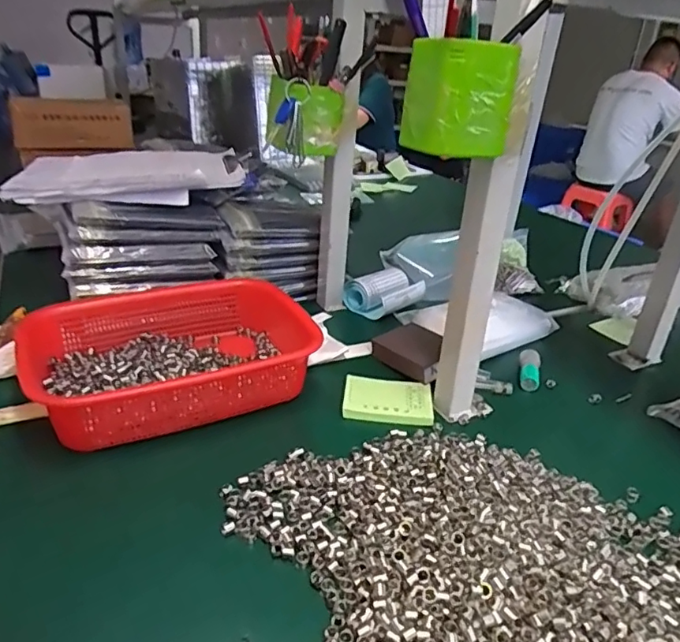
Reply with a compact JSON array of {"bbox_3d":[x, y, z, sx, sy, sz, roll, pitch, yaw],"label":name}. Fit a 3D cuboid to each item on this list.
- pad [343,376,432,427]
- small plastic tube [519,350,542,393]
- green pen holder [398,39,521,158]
[{"bbox_3d":[0.053,0.086,0.611,0.095,0.012,0.078,6,27,4],"label":"pad"},{"bbox_3d":[0.231,0.058,0.677,0.026,0.018,0.065,12,28,15],"label":"small plastic tube"},{"bbox_3d":[0.095,-0.176,0.443,0.072,0.079,0.062,-9,29,-25],"label":"green pen holder"}]

